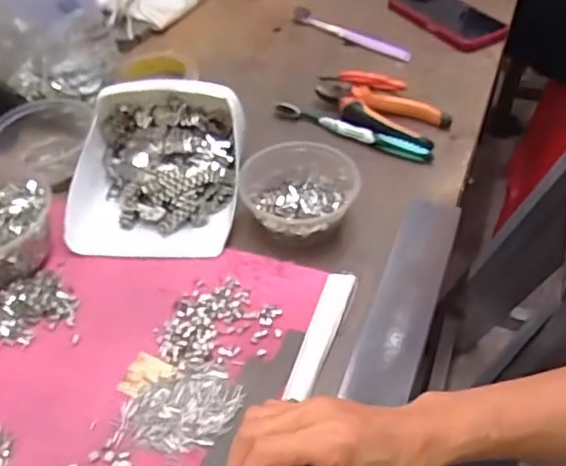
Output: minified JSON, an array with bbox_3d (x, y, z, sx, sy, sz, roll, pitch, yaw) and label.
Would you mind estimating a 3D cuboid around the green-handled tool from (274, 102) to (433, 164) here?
[{"bbox_3d":[0.073,-0.114,0.663,0.179,0.014,0.016,22,51,23],"label":"green-handled tool"}]

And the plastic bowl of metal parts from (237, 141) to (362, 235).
[{"bbox_3d":[0.015,-0.037,0.569,0.103,0.044,0.095,-2,45,2],"label":"plastic bowl of metal parts"}]

